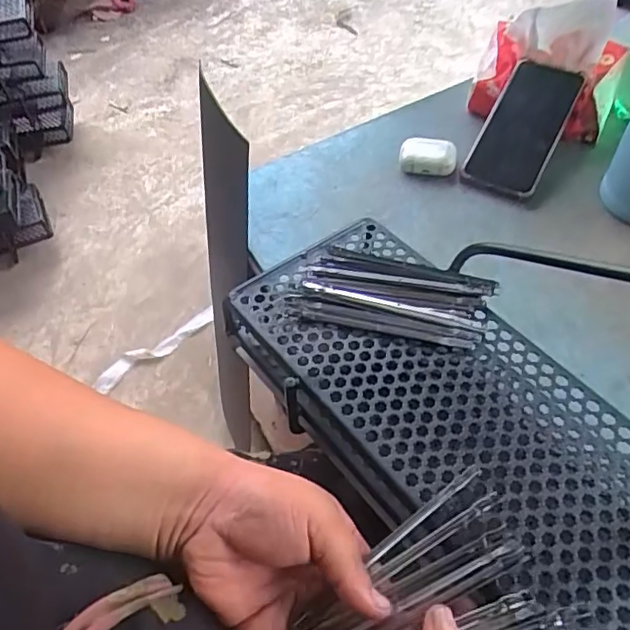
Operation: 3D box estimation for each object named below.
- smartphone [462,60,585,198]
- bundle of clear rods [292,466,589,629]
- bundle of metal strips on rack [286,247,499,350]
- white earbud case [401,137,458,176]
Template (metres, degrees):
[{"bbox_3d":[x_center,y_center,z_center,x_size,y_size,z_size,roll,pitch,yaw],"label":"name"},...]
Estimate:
[{"bbox_3d":[0.230,-0.209,0.647,0.080,0.013,0.176,22,72,19],"label":"smartphone"},{"bbox_3d":[0.054,0.157,0.309,0.138,0.022,0.087,-24,55,-13],"label":"bundle of clear rods"},{"bbox_3d":[0.056,-0.015,0.427,0.138,0.010,0.071,11,55,13],"label":"bundle of metal strips on rack"},{"bbox_3d":[0.125,-0.174,0.654,0.061,0.025,0.045,5,54,9],"label":"white earbud case"}]

